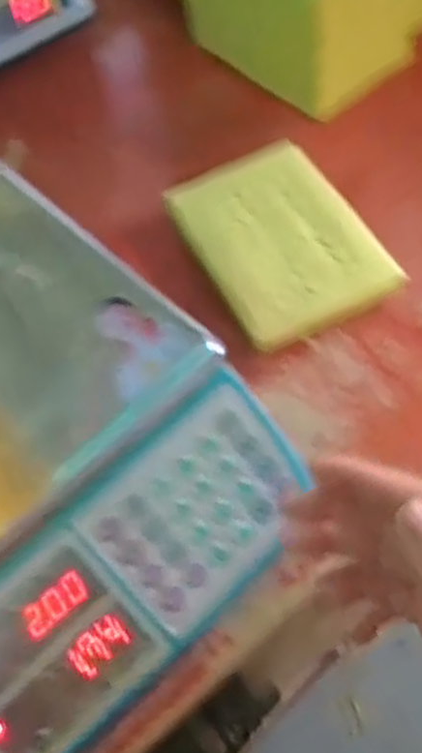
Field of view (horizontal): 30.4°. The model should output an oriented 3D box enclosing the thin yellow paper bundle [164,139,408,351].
[{"bbox_3d":[0.051,-0.105,0.592,0.121,0.025,0.159,-28,62,-12],"label":"thin yellow paper bundle"}]

